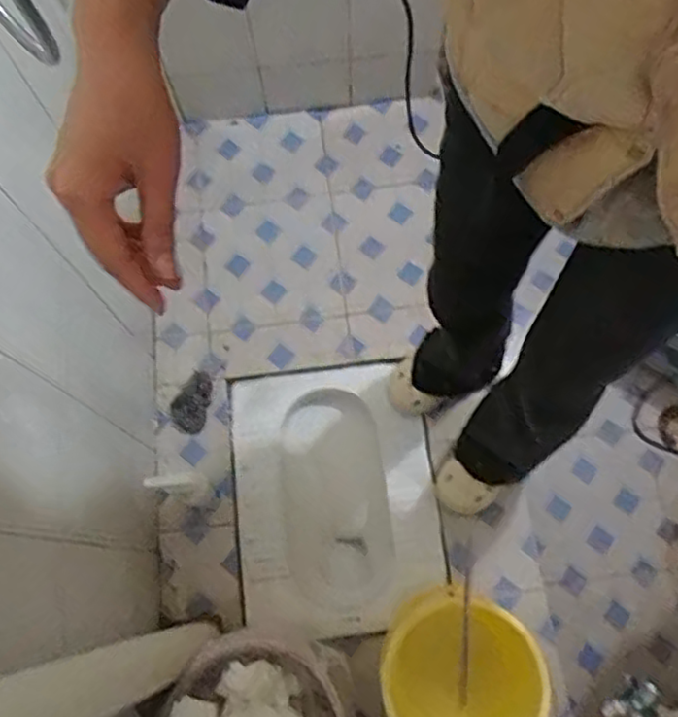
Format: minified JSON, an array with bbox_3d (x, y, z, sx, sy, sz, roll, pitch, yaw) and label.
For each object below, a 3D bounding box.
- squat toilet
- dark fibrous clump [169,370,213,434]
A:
[{"bbox_3d":[-0.009,0.277,1.334,0.377,0.162,0.495,-8,72,0],"label":"squat toilet"},{"bbox_3d":[-0.295,0.086,1.350,0.069,0.032,0.121,14,73,6],"label":"dark fibrous clump"}]

